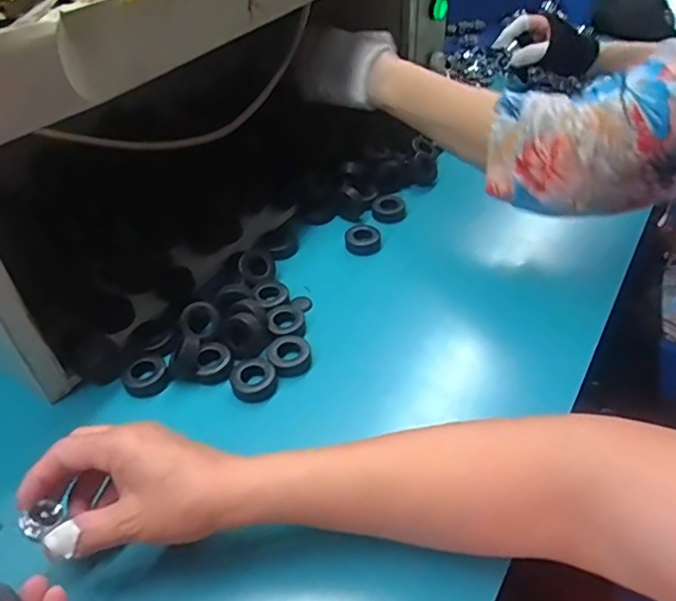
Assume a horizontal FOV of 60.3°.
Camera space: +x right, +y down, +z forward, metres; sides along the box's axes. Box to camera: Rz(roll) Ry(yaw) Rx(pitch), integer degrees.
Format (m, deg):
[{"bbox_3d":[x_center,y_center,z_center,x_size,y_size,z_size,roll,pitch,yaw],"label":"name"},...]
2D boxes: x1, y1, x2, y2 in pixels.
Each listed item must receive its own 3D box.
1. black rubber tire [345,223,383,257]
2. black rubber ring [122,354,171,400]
[{"bbox_3d":[0.027,-0.064,0.616,0.039,0.016,0.042,3,44,3],"label":"black rubber tire"},{"bbox_3d":[-0.161,0.063,0.487,0.035,0.013,0.036,0,44,0],"label":"black rubber ring"}]

